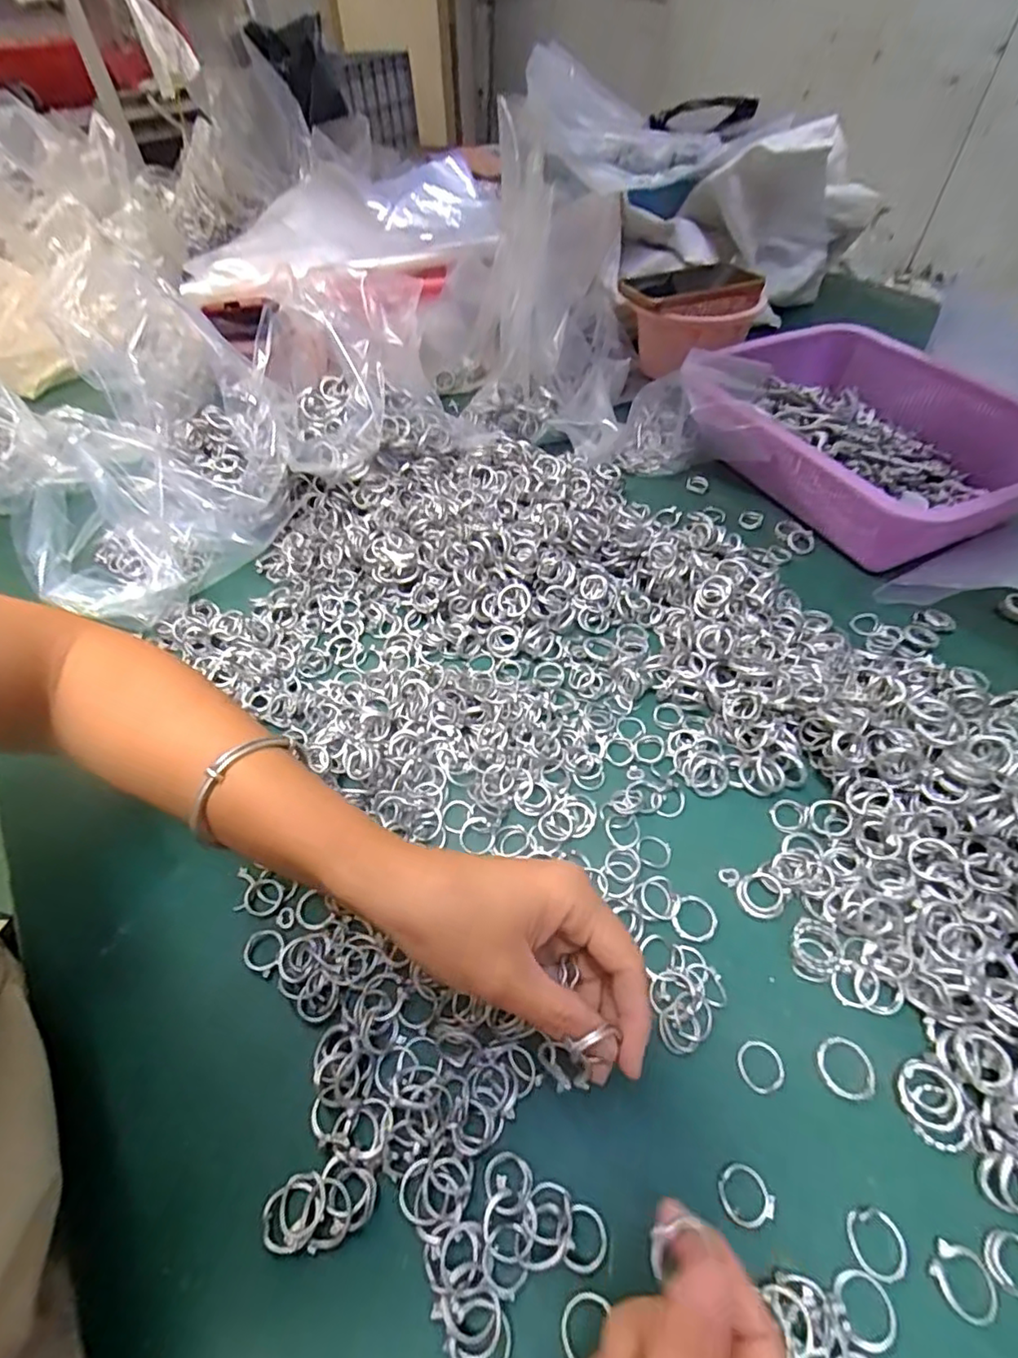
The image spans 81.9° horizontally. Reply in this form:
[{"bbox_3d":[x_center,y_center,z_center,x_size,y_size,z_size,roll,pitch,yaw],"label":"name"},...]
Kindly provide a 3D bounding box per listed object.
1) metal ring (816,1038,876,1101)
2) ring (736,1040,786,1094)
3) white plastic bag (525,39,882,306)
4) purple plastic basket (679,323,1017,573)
[{"bbox_3d":[0.154,0.177,0.267,0.024,0.004,0.024,-1,51,2],"label":"metal ring"},{"bbox_3d":[0.116,0.177,0.269,0.021,0.004,0.020,-1,51,2],"label":"ring"},{"bbox_3d":[0.231,-0.676,0.766,0.481,0.181,0.276,26,55,2],"label":"white plastic bag"},{"bbox_3d":[0.317,-0.219,0.534,0.210,0.084,0.302,-28,55,-19],"label":"purple plastic basket"}]

